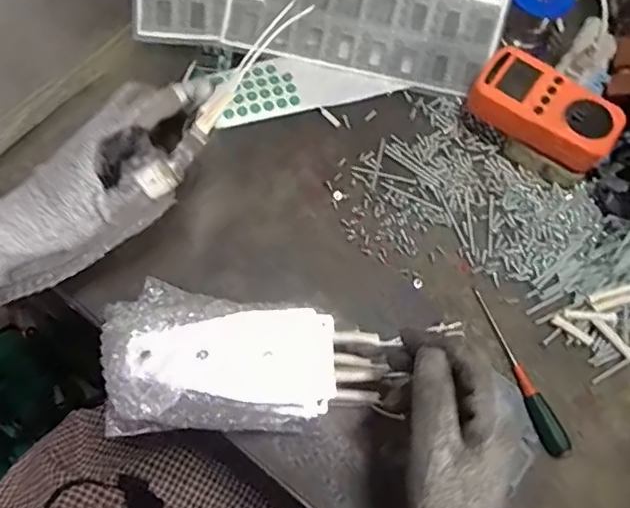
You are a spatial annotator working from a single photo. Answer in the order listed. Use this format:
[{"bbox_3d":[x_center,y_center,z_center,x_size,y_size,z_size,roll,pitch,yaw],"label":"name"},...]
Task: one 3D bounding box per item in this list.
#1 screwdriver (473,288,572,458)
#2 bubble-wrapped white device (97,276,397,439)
[{"bbox_3d":[0.171,0.093,0.470,0.018,0.019,0.145,-16,71,-8],"label":"screwdriver"},{"bbox_3d":[-0.050,0.075,0.415,0.193,0.066,0.100,5,69,-10],"label":"bubble-wrapped white device"}]

